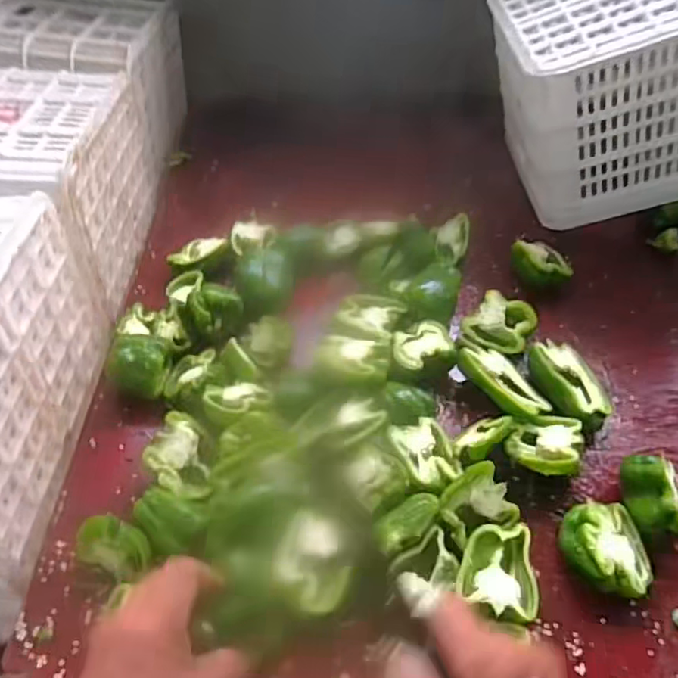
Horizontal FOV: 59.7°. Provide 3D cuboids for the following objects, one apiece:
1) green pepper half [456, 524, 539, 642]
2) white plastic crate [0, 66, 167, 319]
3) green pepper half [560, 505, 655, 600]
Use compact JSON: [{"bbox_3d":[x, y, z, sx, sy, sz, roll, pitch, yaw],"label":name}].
[{"bbox_3d":[0.157,0.237,0.597,0.077,0.044,0.102,10,46,7],"label":"green pepper half"},{"bbox_3d":[-0.476,-0.250,0.914,0.291,0.246,0.397,1,46,-2],"label":"white plastic crate"},{"bbox_3d":[0.279,0.219,0.610,0.085,0.047,0.099,-17,49,-19],"label":"green pepper half"}]

